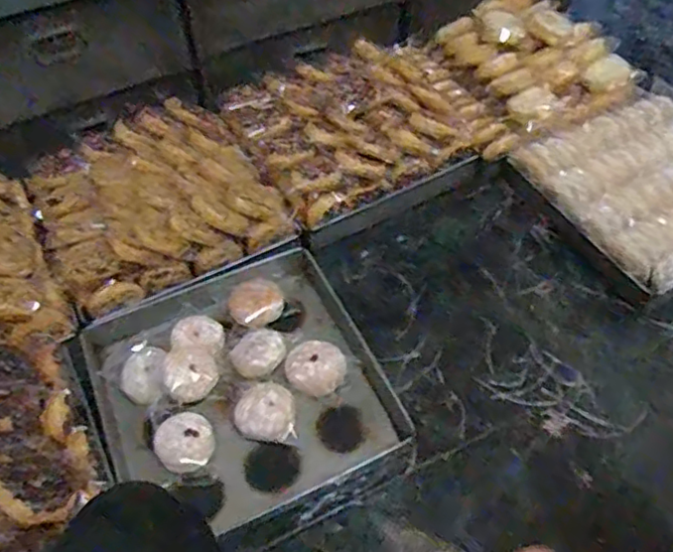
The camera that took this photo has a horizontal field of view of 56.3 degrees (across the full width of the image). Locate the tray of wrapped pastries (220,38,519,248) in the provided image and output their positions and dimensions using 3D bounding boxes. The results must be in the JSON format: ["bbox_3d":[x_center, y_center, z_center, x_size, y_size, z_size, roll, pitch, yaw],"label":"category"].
[{"bbox_3d":[0.058,-0.320,1.291,0.493,0.170,0.408,-25,55,-17],"label":"tray of wrapped pastries"}]

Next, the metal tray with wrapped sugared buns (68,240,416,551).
[{"bbox_3d":[-0.152,0.174,1.000,0.434,0.050,0.431,-23,54,-15],"label":"metal tray with wrapped sugared buns"}]

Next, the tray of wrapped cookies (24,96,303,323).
[{"bbox_3d":[-0.341,-0.158,1.149,0.395,0.095,0.384,-25,55,-17],"label":"tray of wrapped cookies"}]

